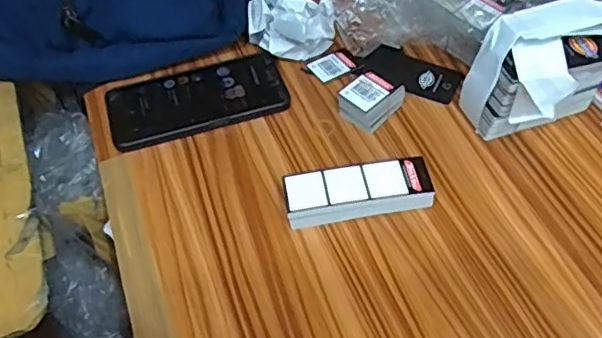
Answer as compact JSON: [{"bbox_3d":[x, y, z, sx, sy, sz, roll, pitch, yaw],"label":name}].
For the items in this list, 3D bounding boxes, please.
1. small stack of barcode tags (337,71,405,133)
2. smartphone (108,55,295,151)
[{"bbox_3d":[0.065,-0.065,0.544,0.043,0.033,0.050,37,63,26],"label":"small stack of barcode tags"},{"bbox_3d":[-0.102,-0.070,0.567,0.170,0.014,0.085,-17,54,-11],"label":"smartphone"}]

